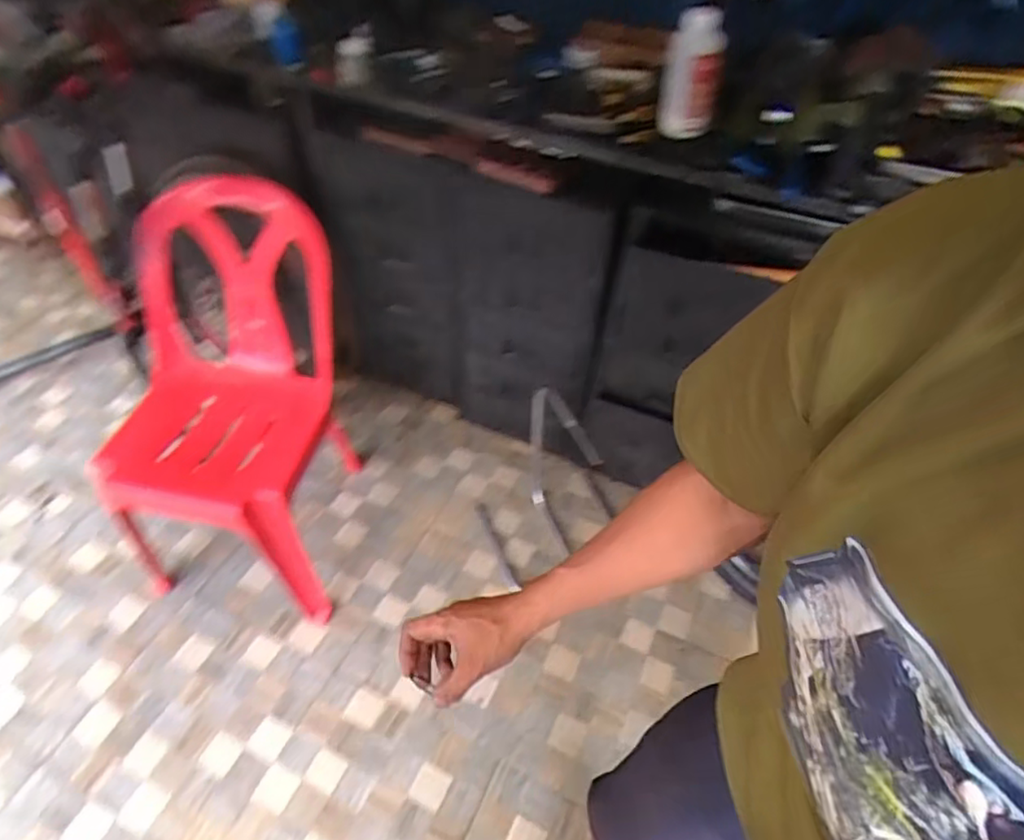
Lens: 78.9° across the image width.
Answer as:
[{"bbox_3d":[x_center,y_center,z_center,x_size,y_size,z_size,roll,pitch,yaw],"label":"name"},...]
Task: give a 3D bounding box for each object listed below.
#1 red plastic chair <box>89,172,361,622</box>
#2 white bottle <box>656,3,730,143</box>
[{"bbox_3d":[-0.612,-0.036,1.283,0.450,0.723,0.523,3,49,0],"label":"red plastic chair"},{"bbox_3d":[0.301,-0.573,1.033,0.095,0.190,0.080,14,50,10],"label":"white bottle"}]

